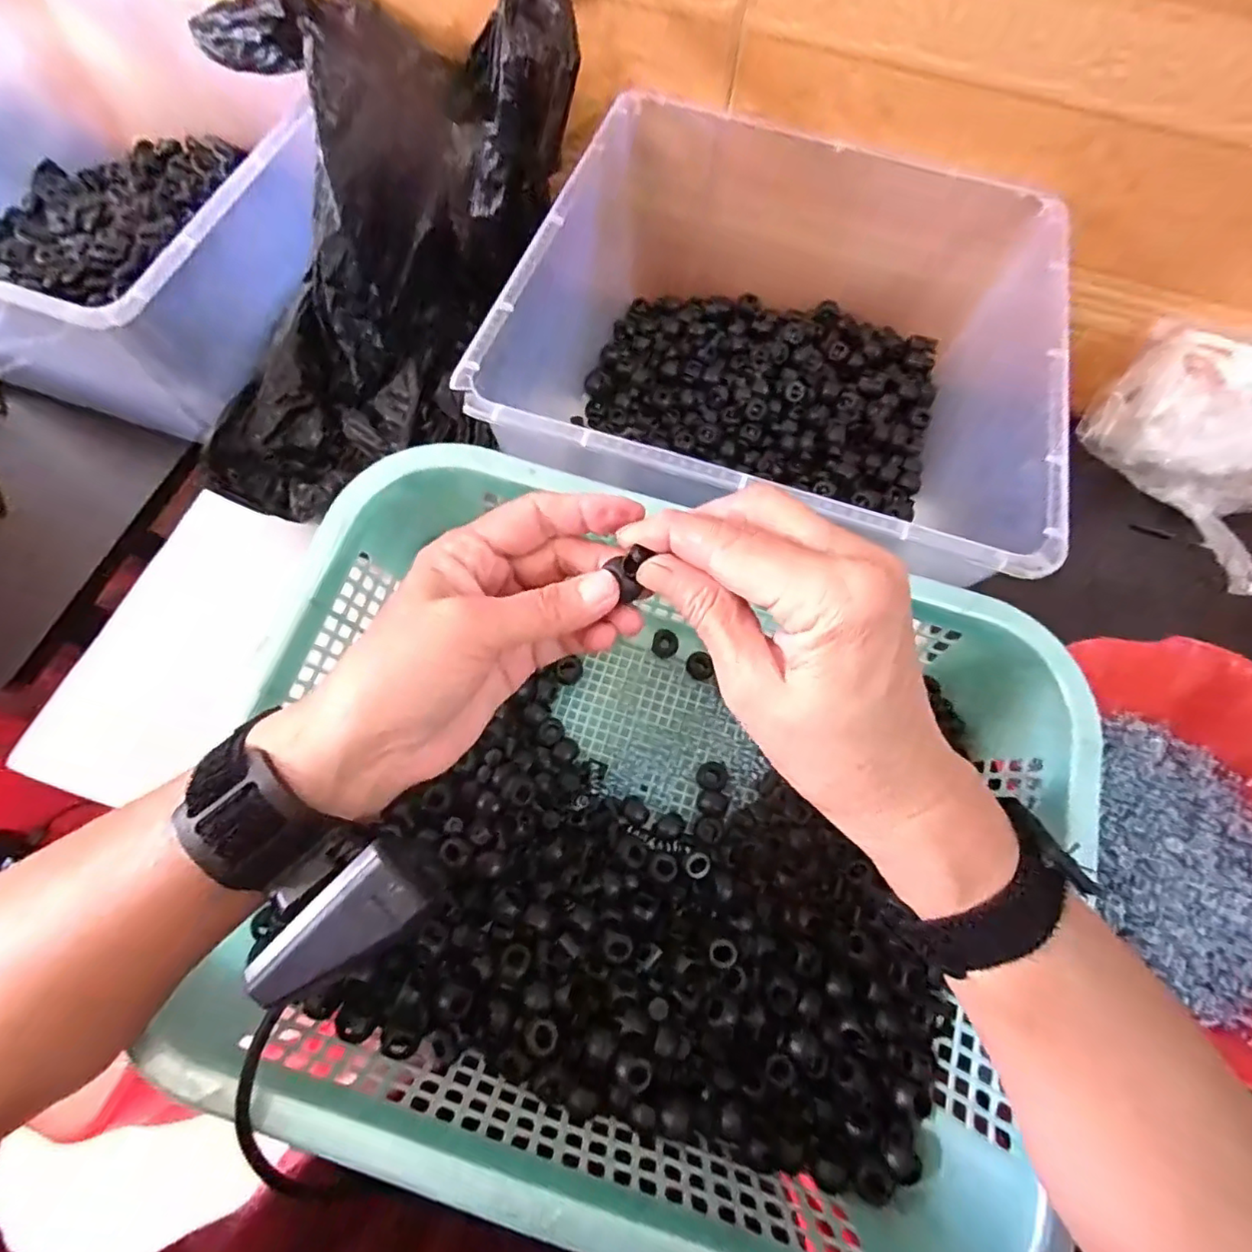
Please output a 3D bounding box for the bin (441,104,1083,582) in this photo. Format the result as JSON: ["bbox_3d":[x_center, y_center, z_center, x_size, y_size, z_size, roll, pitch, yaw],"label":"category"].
[{"bbox_3d":[0.094,-0.167,0.397,0.298,0.135,0.292,17,68,4],"label":"bin"}]

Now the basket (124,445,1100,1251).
[{"bbox_3d":[0.012,0.105,0.301,0.375,0.095,0.302,16,68,3],"label":"basket"}]

